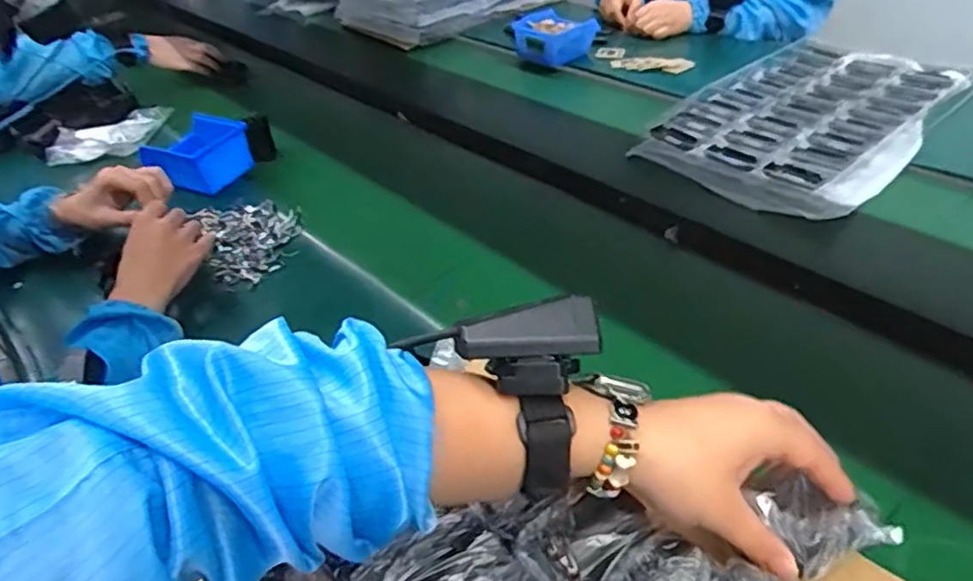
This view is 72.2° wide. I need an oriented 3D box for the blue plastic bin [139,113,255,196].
[{"bbox_3d":[-0.421,-0.200,0.993,0.109,0.067,0.119,16,44,26],"label":"blue plastic bin"}]

